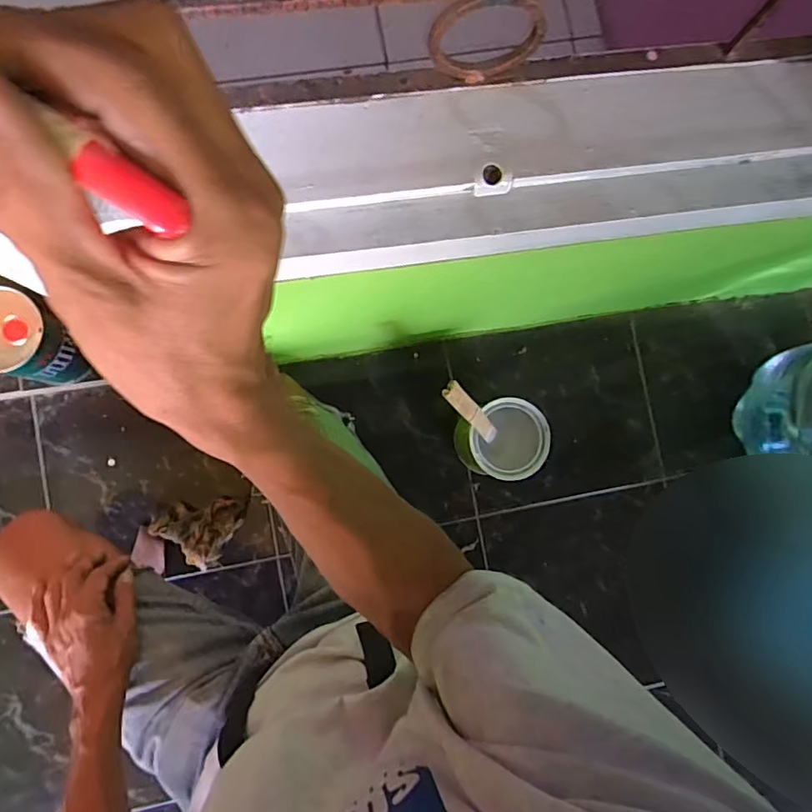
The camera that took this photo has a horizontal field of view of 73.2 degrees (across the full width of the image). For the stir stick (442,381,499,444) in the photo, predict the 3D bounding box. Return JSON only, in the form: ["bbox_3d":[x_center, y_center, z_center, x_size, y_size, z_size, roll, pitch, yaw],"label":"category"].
[{"bbox_3d":[0.083,0.011,0.674,0.014,0.162,0.024,33,86,34],"label":"stir stick"}]

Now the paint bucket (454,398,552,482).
[{"bbox_3d":[0.128,0.044,0.759,0.102,0.119,0.102,0,88,-4],"label":"paint bucket"}]

